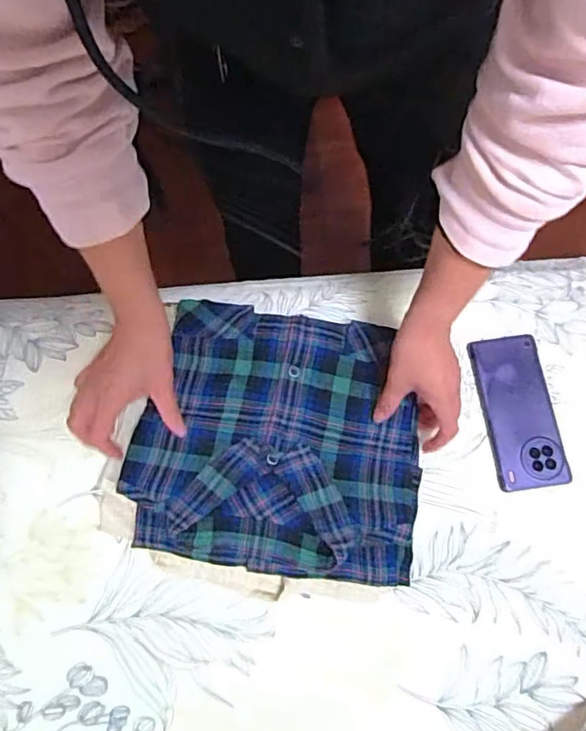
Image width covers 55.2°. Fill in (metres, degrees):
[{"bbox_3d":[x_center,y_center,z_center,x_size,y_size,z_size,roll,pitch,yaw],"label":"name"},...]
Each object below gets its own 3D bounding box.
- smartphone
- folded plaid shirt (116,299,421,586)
[{"bbox_3d":[0.240,0.048,0.600,0.071,0.010,0.163,-10,77,7],"label":"smartphone"},{"bbox_3d":[-0.013,0.069,0.568,0.279,0.019,0.256,9,73,3],"label":"folded plaid shirt"}]

